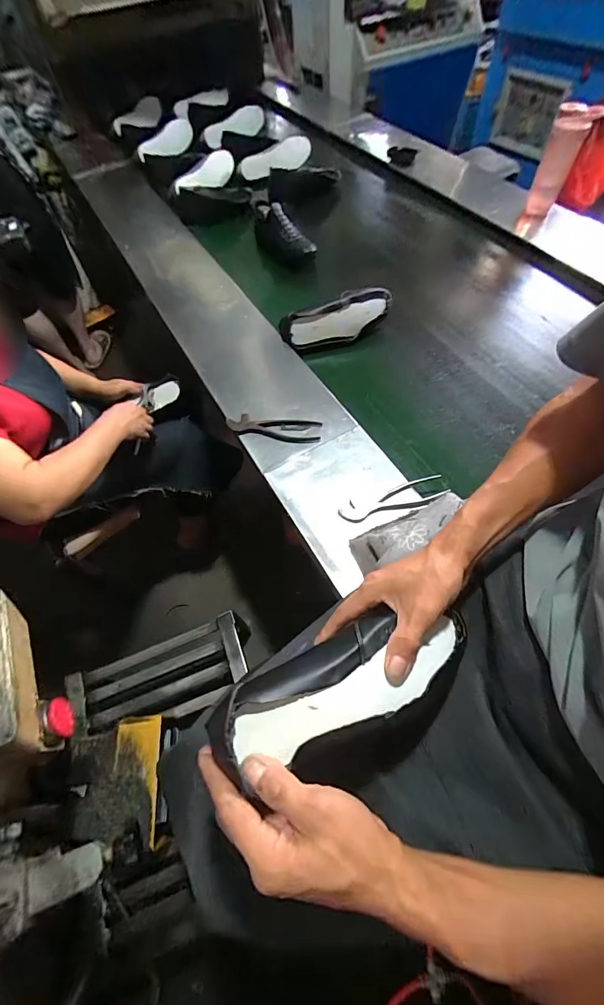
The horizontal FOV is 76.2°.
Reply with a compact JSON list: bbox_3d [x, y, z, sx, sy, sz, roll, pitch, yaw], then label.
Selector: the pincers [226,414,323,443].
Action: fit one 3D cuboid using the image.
[{"bbox_3d":[-0.063,-0.152,0.784,0.199,0.019,0.052,5,60,7],"label":"pincers"}]

